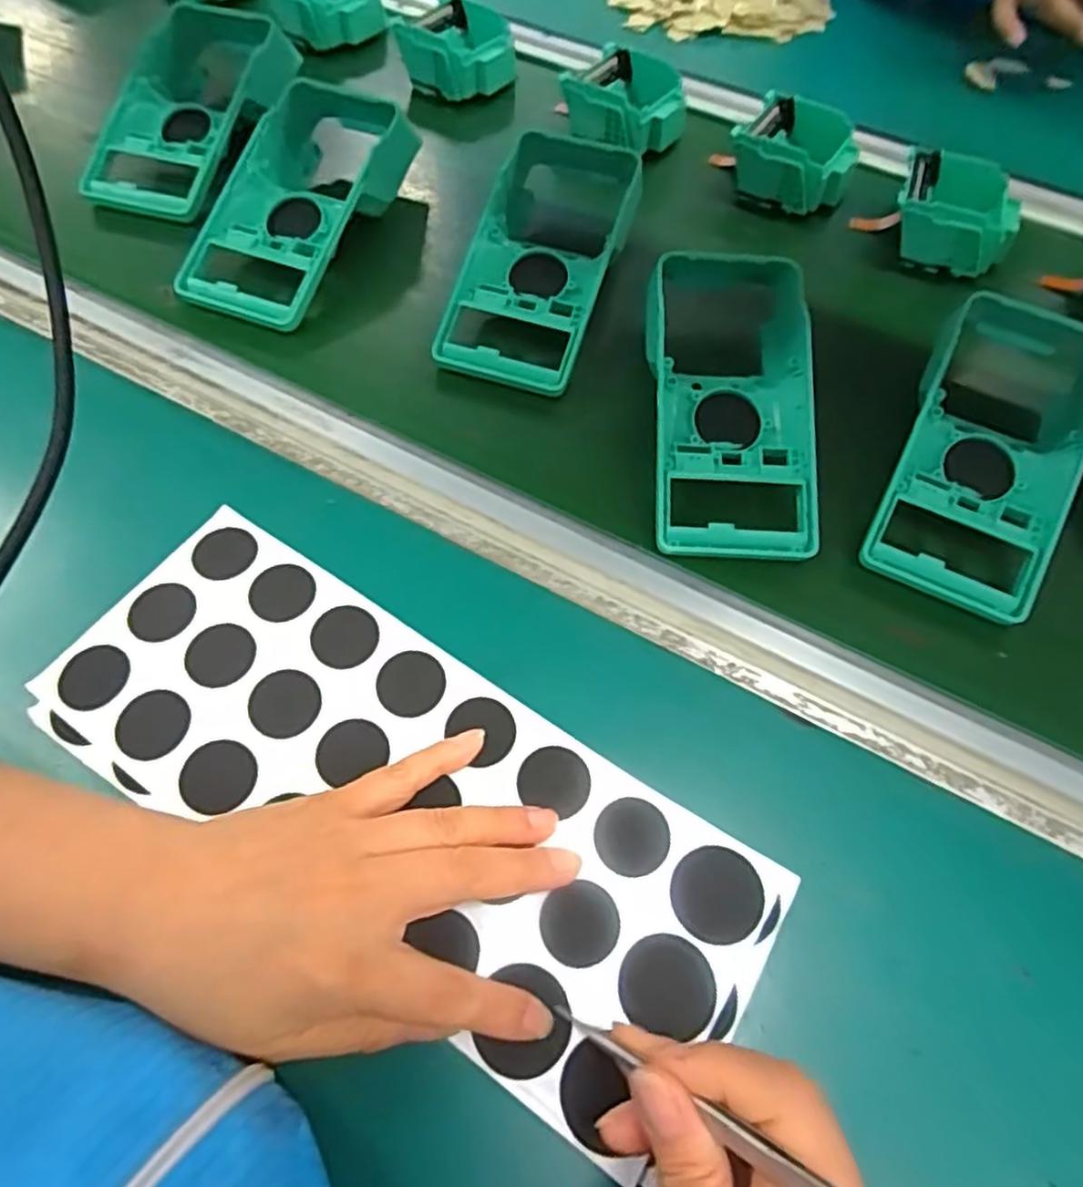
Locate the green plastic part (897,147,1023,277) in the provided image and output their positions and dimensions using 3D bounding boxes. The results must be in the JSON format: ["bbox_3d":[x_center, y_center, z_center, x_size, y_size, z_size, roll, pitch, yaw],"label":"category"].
[{"bbox_3d":[0.275,-0.251,0.478,0.079,0.044,0.070,23,62,10],"label":"green plastic part"}]

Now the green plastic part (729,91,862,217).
[{"bbox_3d":[0.178,-0.307,0.510,0.082,0.037,0.083,28,63,12],"label":"green plastic part"}]

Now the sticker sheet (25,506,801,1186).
[{"bbox_3d":[-0.060,0.078,0.293,0.303,0.008,0.120,28,63,13],"label":"sticker sheet"}]

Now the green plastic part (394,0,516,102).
[{"bbox_3d":[-0.068,-0.431,0.574,0.085,0.033,0.087,-29,66,-17],"label":"green plastic part"}]

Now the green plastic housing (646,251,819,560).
[{"bbox_3d":[0.100,-0.109,0.384,0.084,0.052,0.184,1,60,-2],"label":"green plastic housing"}]

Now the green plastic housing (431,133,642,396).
[{"bbox_3d":[0.001,-0.207,0.439,0.088,0.049,0.185,17,61,7],"label":"green plastic housing"}]

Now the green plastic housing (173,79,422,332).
[{"bbox_3d":[-0.147,-0.261,0.463,0.092,0.051,0.205,21,62,9],"label":"green plastic housing"}]

